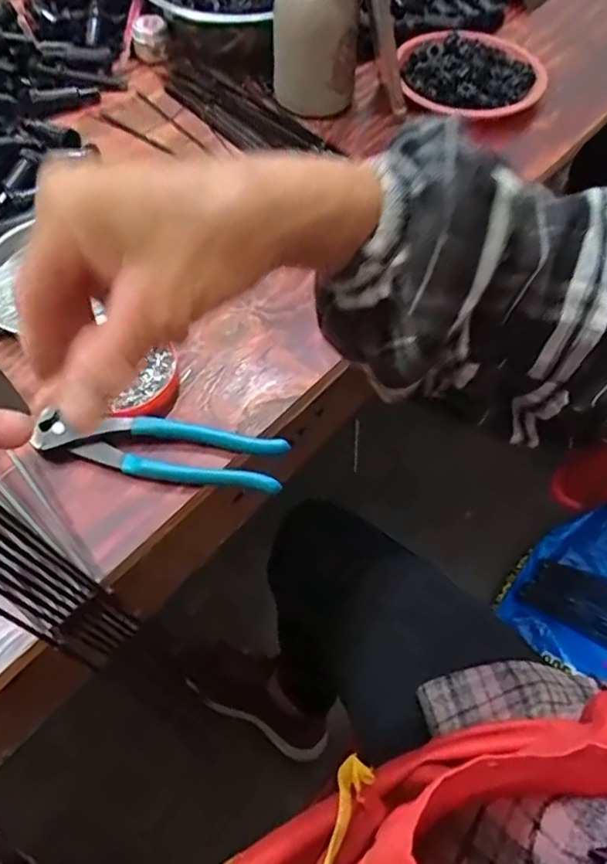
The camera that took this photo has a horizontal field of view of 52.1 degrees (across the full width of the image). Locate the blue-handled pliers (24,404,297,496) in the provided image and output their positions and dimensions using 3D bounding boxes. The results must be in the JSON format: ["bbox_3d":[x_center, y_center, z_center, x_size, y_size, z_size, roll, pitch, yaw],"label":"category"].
[{"bbox_3d":[-0.095,0.011,0.403,0.163,0.015,0.037,8,58,7],"label":"blue-handled pliers"}]

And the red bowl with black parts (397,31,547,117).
[{"bbox_3d":[0.173,-0.366,0.650,0.159,0.046,0.143,-18,59,-9],"label":"red bowl with black parts"}]

